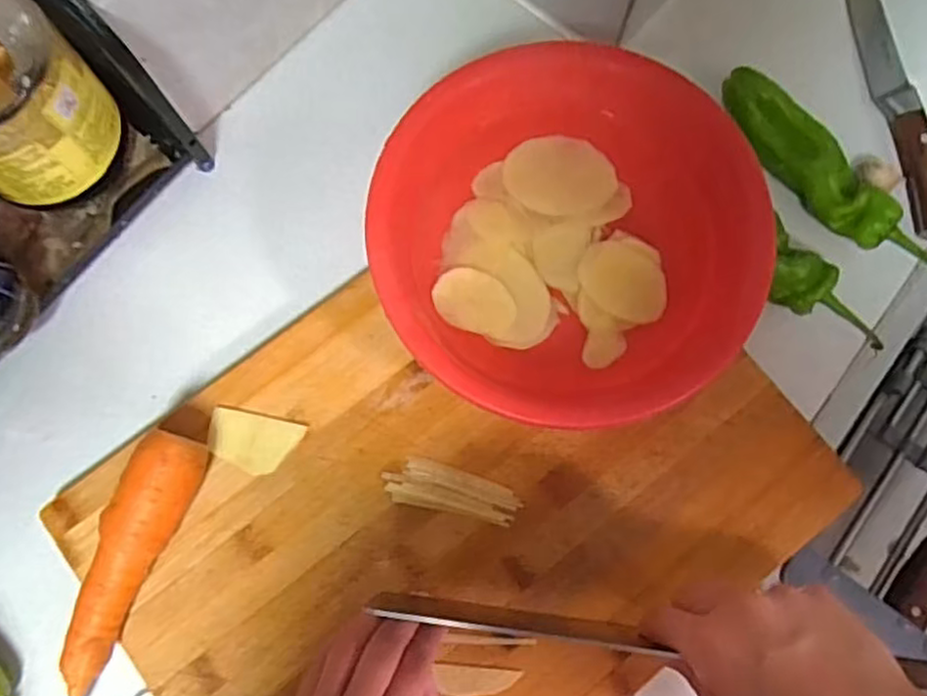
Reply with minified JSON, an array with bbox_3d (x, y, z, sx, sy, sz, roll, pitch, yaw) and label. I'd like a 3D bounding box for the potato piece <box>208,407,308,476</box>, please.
[{"bbox_3d":[-0.133,0.060,0.443,0.057,0.004,0.035,12,77,3],"label":"potato piece"}]

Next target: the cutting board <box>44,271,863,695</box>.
[{"bbox_3d":[-0.005,0.099,0.443,0.404,0.016,0.307,-36,79,-8],"label":"cutting board"}]

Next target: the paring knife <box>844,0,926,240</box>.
[{"bbox_3d":[0.309,-0.185,0.505,0.028,0.016,0.224,-7,77,-2],"label":"paring knife"}]

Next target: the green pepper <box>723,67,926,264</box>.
[{"bbox_3d":[0.244,-0.114,0.477,0.037,0.032,0.187,-41,81,-8],"label":"green pepper"}]

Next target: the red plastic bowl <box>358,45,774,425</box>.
[{"bbox_3d":[0.062,-0.062,0.438,0.220,0.078,0.221,0,76,0],"label":"red plastic bowl"}]

